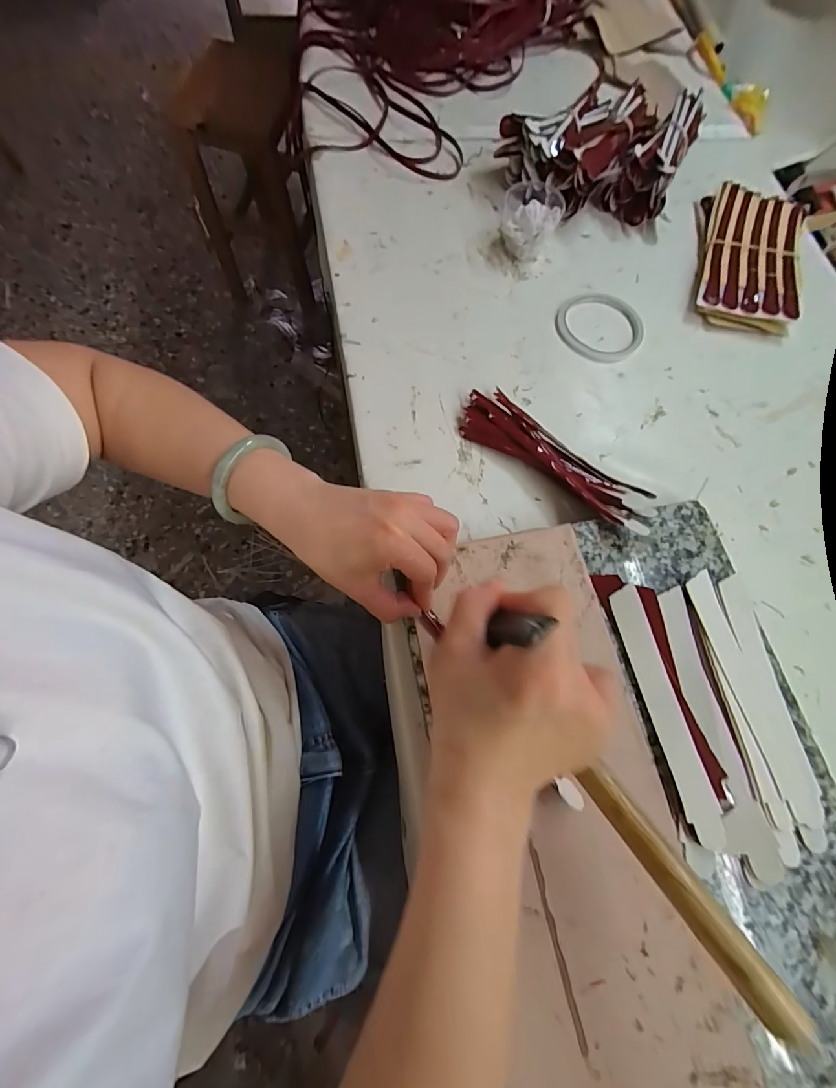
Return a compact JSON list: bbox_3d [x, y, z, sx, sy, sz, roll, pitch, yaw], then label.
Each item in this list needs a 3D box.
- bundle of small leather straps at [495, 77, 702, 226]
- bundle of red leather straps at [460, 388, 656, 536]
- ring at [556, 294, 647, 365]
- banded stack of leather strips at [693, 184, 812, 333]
[{"bbox_3d":[0.218,-0.484,0.494,0.202,0.063,0.199,26,73,6],"label":"bundle of small leather straps"},{"bbox_3d":[0.121,-0.077,0.372,0.196,0.033,0.061,37,75,9],"label":"bundle of red leather straps"},{"bbox_3d":[0.202,-0.239,0.443,0.096,0.004,0.090,1,72,-2],"label":"ring"},{"bbox_3d":[0.384,-0.329,0.472,0.106,0.030,0.187,16,73,3],"label":"banded stack of leather strips"}]

